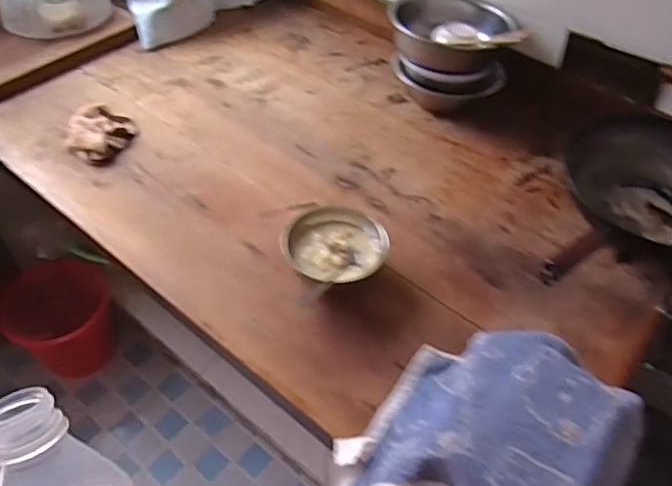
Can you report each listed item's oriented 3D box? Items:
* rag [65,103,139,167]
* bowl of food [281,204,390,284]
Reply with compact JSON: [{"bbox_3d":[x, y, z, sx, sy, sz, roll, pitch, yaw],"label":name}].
[{"bbox_3d":[-0.444,-0.212,1.092,0.114,0.036,0.136,20,51,14],"label":"rag"},{"bbox_3d":[-0.007,0.011,0.892,0.142,0.054,0.142,1,49,-2],"label":"bowl of food"}]

